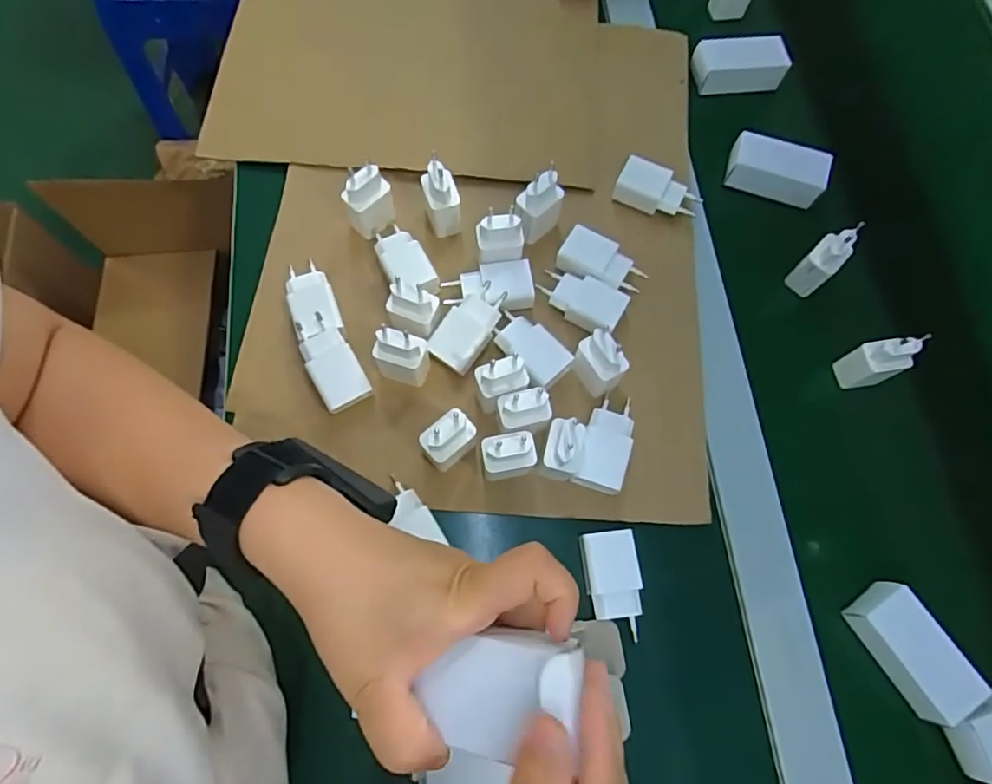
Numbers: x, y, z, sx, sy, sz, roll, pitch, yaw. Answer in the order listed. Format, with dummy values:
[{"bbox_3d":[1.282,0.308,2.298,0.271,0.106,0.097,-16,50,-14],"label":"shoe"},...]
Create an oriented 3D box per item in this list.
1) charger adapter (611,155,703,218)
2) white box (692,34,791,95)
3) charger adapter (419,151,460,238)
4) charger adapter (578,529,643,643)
[{"bbox_3d":[0.154,-0.191,0.543,0.078,0.032,0.031,20,72,5],"label":"charger adapter"},{"bbox_3d":[0.263,-0.353,0.619,0.096,0.031,0.052,-2,72,-2],"label":"white box"},{"bbox_3d":[-0.050,-0.176,0.512,0.026,0.071,0.039,-19,73,-8],"label":"charger adapter"},{"bbox_3d":[0.087,0.144,0.434,0.041,0.024,0.073,-6,72,-4],"label":"charger adapter"}]

